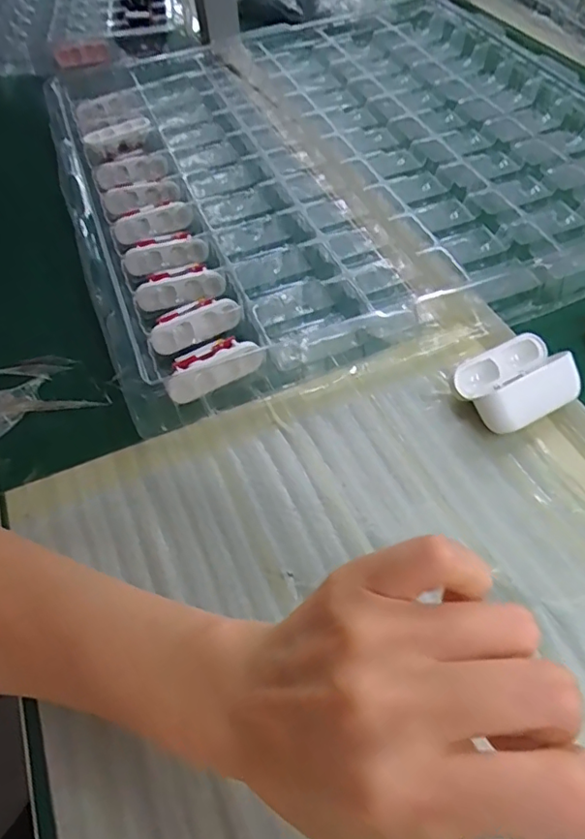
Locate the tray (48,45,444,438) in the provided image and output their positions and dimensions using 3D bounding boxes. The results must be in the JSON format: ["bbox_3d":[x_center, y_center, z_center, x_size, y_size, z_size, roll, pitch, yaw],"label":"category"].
[{"bbox_3d":[-0.092,-0.216,0.483,0.211,0.029,0.488,-20,55,-10],"label":"tray"}]

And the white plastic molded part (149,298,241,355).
[{"bbox_3d":[-0.065,-0.063,0.378,0.062,0.016,0.015,-28,57,-15],"label":"white plastic molded part"}]

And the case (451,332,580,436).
[{"bbox_3d":[0.132,-0.022,0.333,0.066,0.029,0.050,-24,56,-13],"label":"case"}]

